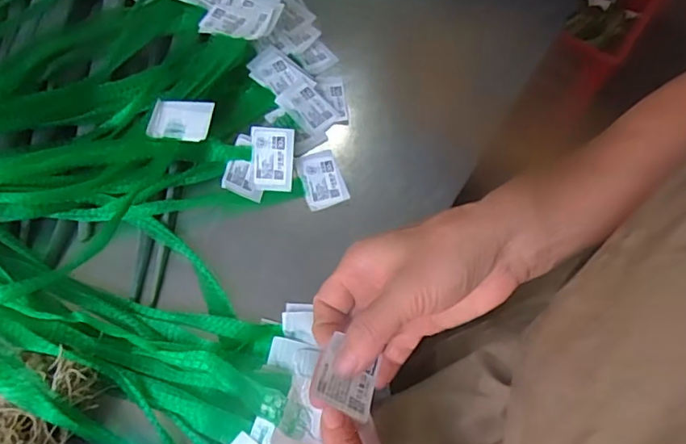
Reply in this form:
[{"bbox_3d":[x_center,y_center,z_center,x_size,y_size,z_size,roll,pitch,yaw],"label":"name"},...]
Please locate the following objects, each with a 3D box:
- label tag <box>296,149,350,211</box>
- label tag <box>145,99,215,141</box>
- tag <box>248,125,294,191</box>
[{"bbox_3d":[-0.020,-0.043,0.516,0.038,0.006,0.060,-14,68,-9],"label":"label tag"},{"bbox_3d":[-0.149,-0.093,0.488,0.058,0.004,0.040,4,70,9],"label":"label tag"},{"bbox_3d":[-0.067,-0.060,0.509,0.040,0.005,0.059,2,98,-10],"label":"tag"}]

